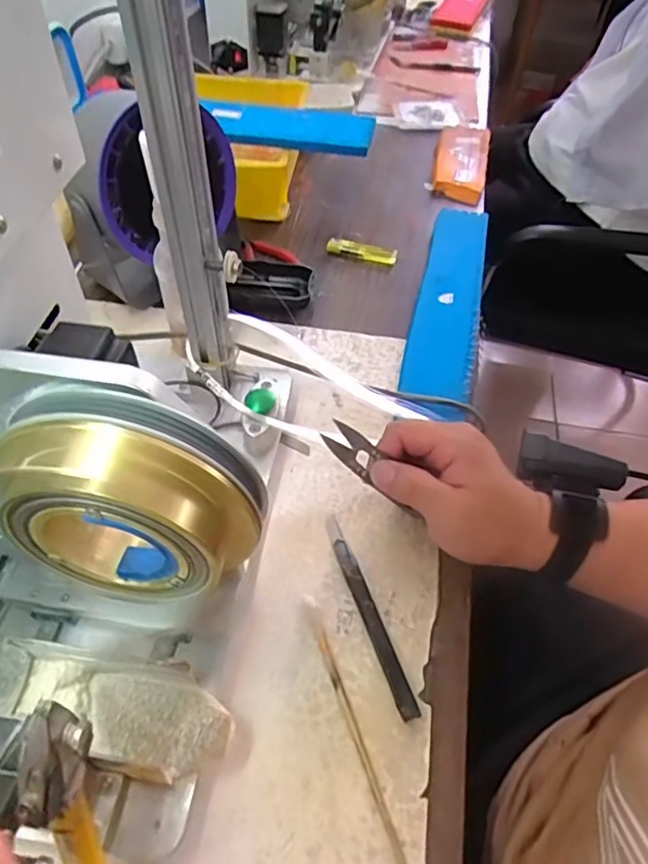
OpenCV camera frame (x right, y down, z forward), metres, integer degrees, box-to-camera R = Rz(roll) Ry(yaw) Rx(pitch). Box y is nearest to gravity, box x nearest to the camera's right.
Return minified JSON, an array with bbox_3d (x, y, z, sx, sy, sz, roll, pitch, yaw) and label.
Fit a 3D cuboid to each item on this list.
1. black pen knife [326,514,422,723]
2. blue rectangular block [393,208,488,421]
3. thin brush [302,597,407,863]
[{"bbox_3d":[0.028,0.118,0.391,0.014,0.008,0.145,-15,53,-13],"label":"black pen knife"},{"bbox_3d":[0.124,-0.132,0.578,0.064,0.031,0.310,10,52,7],"label":"blue rectangular block"},{"bbox_3d":[0.015,0.172,0.350,0.008,0.004,0.156,-15,53,-12],"label":"thin brush"}]

